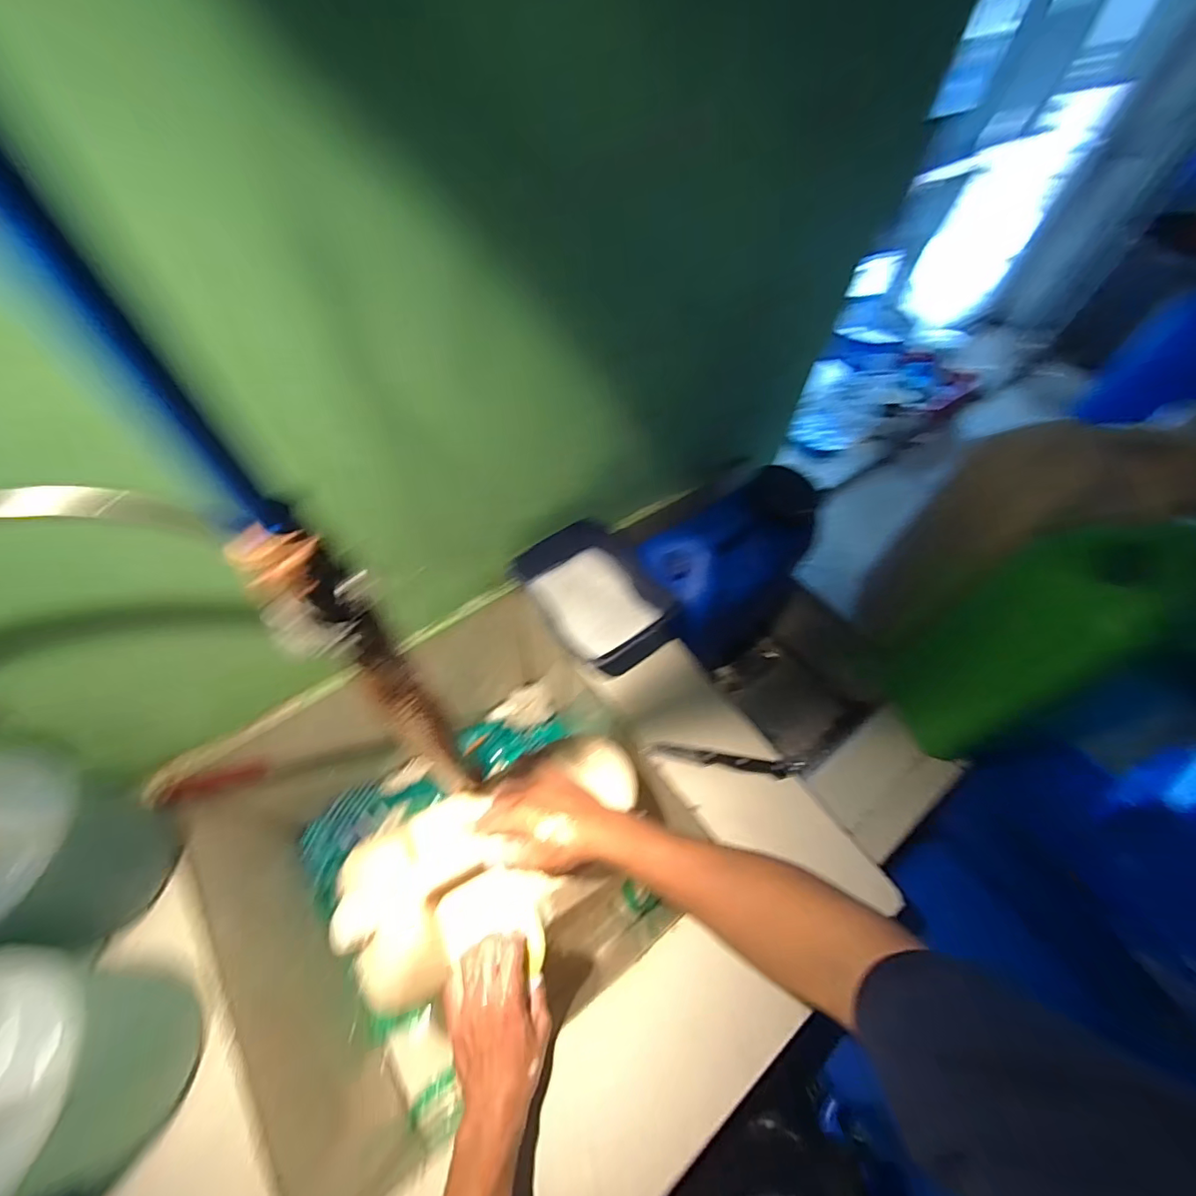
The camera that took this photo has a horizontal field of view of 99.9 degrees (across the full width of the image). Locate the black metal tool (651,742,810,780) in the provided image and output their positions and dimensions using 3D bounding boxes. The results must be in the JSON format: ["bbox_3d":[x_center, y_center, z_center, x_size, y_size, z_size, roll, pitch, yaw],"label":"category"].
[{"bbox_3d":[0.164,0.204,0.633,0.195,0.011,0.019,8,57,1],"label":"black metal tool"}]

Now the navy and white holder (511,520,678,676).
[{"bbox_3d":[-0.012,-0.002,0.715,0.167,0.086,0.211,-30,64,-21],"label":"navy and white holder"}]

